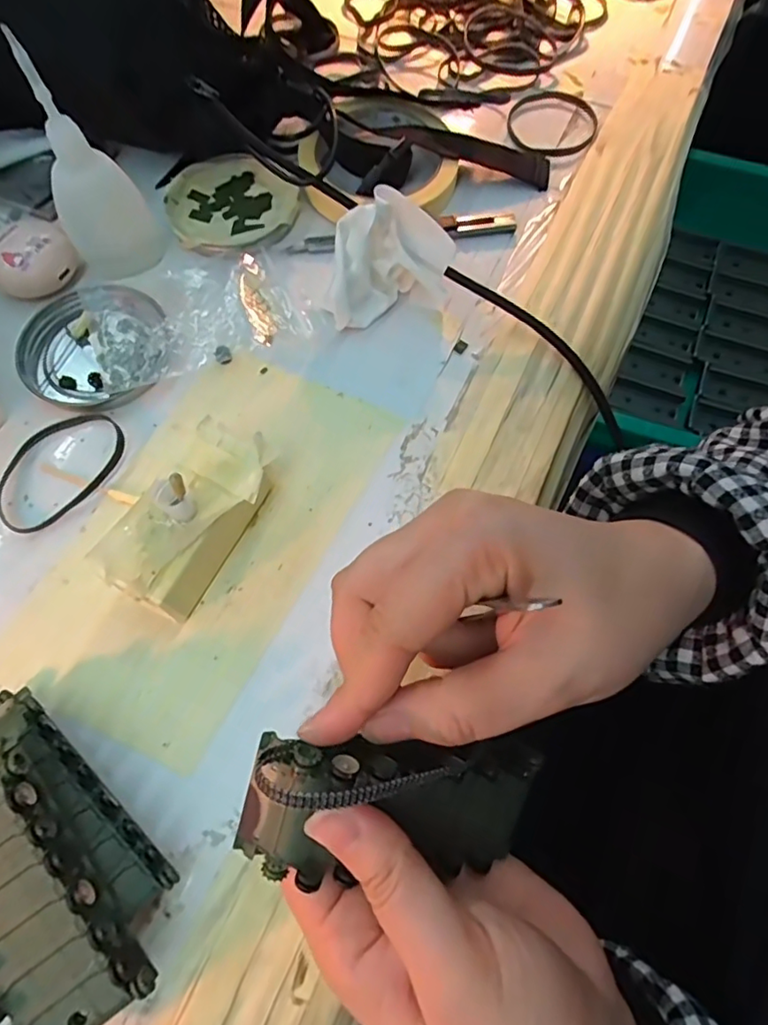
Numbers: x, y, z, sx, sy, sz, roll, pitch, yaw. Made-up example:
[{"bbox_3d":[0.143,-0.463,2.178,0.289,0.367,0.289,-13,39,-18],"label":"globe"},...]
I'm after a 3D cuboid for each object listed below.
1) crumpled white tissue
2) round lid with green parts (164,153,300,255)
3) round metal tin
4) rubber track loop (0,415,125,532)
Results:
[{"bbox_3d":[0.001,-0.138,0.305,0.065,0.048,0.041,-14,68,-7],"label":"crumpled white tissue"},{"bbox_3d":[-0.094,-0.192,0.351,0.077,0.011,0.077,0,67,-1],"label":"round lid with green parts"},{"bbox_3d":[-0.157,-0.091,0.305,0.077,0.009,0.076,0,67,-1],"label":"round metal tin"},{"bbox_3d":[-0.163,-0.024,0.282,0.069,0.004,0.048,-40,73,-16],"label":"rubber track loop"}]

